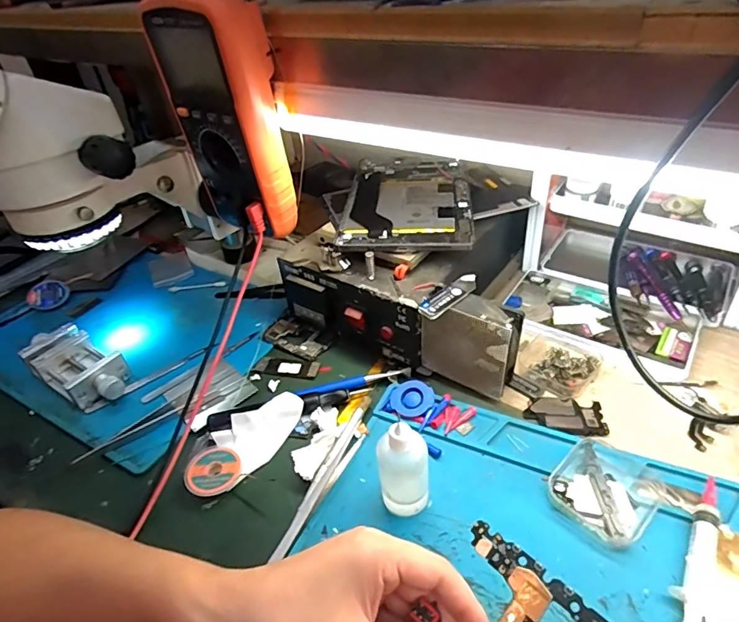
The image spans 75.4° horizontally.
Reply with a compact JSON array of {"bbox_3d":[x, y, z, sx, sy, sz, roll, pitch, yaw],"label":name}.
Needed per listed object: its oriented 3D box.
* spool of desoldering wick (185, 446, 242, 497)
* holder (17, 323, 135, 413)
[{"bbox_3d":[-0.125,0.130,0.385,0.041,0.015,0.039,-5,39,4],"label":"spool of desoldering wick"},{"bbox_3d":[-0.299,0.056,0.488,0.130,0.036,0.059,19,46,30],"label":"holder"}]

